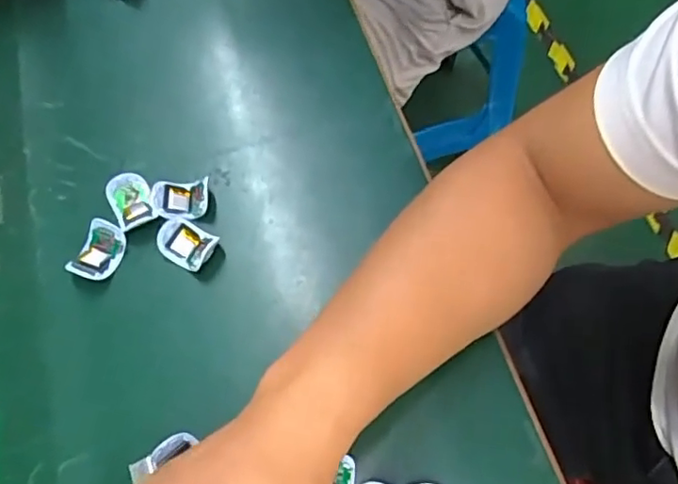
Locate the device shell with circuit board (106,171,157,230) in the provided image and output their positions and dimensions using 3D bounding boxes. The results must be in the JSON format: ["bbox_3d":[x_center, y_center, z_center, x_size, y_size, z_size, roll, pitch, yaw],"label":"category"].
[{"bbox_3d":[-0.154,-0.029,0.436,0.031,0.022,0.041,-30,67,-11],"label":"device shell with circuit board"}]

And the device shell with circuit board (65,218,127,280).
[{"bbox_3d":[-0.172,0.007,0.418,0.030,0.018,0.042,24,68,13],"label":"device shell with circuit board"}]

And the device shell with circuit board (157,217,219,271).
[{"bbox_3d":[-0.110,0.001,0.422,0.043,0.013,0.031,25,68,13],"label":"device shell with circuit board"}]

